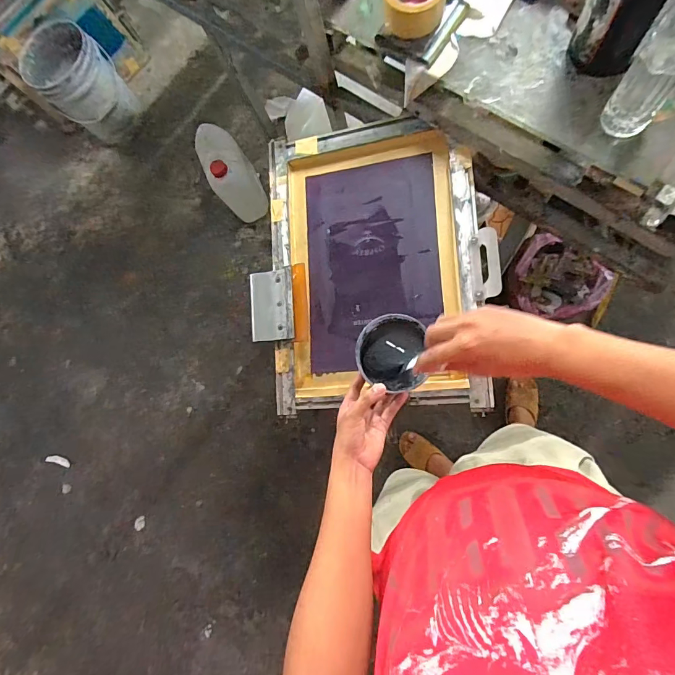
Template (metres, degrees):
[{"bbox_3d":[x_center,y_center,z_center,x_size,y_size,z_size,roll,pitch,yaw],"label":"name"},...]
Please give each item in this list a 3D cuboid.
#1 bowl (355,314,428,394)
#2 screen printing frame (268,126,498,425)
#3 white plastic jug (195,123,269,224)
[{"bbox_3d":[0.081,0.024,0.587,0.102,0.052,0.110,3,82,4],"label":"bowl"},{"bbox_3d":[0.059,-0.139,0.748,0.403,0.057,0.539,-4,86,16],"label":"screen printing frame"},{"bbox_3d":[-0.379,-0.589,1.442,0.153,0.311,0.241,-31,76,5],"label":"white plastic jug"}]

